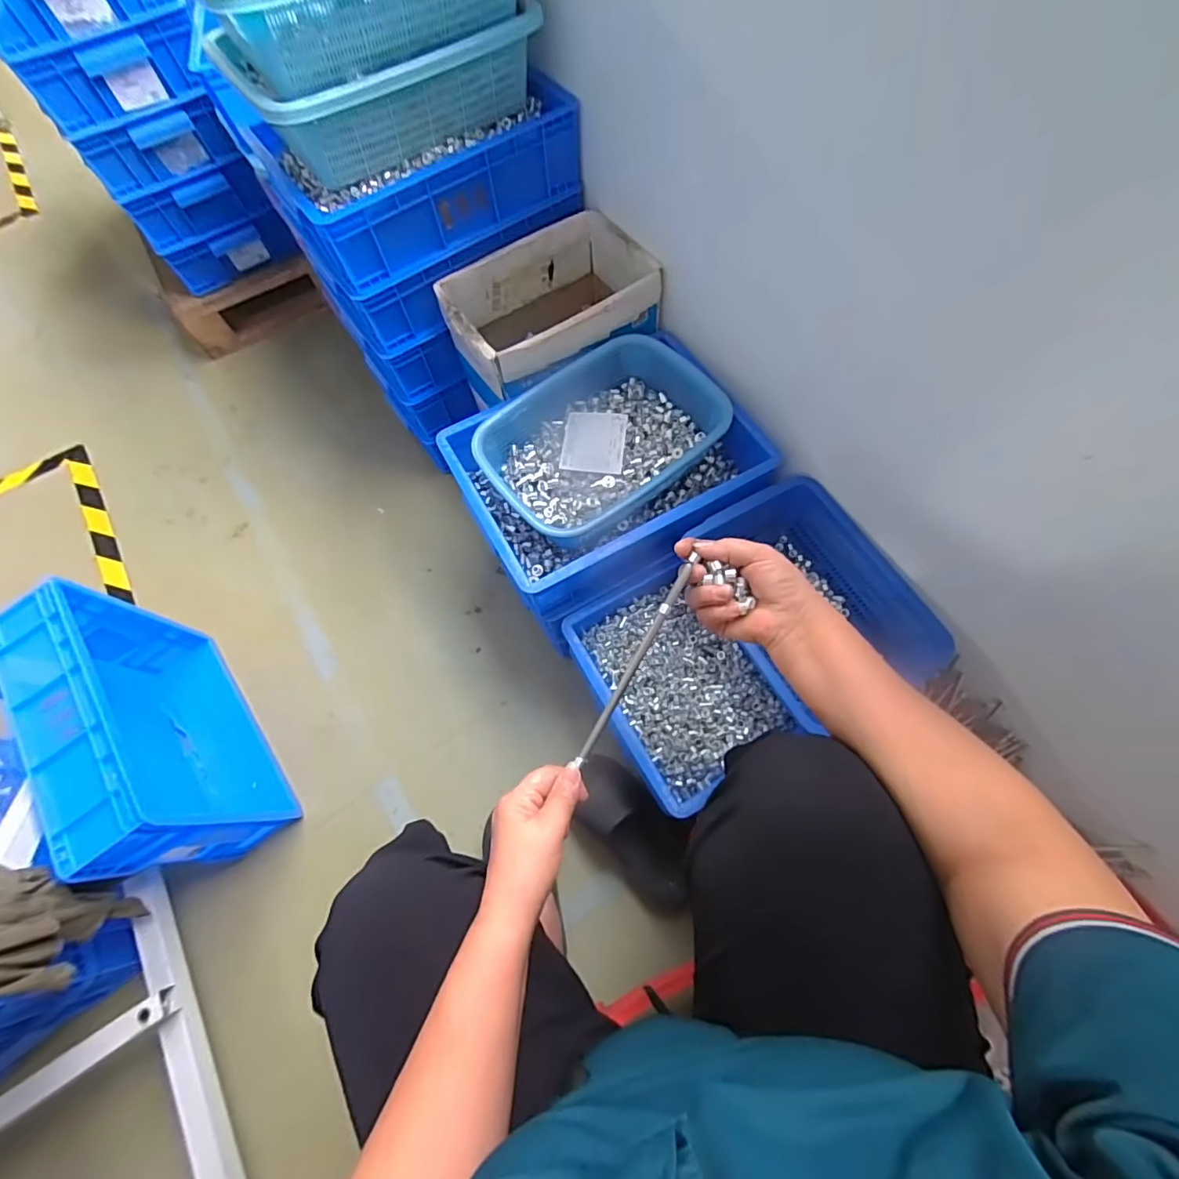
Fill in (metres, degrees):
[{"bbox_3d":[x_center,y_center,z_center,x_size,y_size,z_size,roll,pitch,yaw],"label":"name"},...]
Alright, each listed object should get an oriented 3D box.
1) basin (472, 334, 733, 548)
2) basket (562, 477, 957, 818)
[{"bbox_3d":[0.019,-0.222,0.777,0.348,0.077,0.246,-36,69,-12],"label":"basin"},{"bbox_3d":[0.203,0.055,0.724,0.410,0.118,0.335,-27,67,-9],"label":"basket"}]

